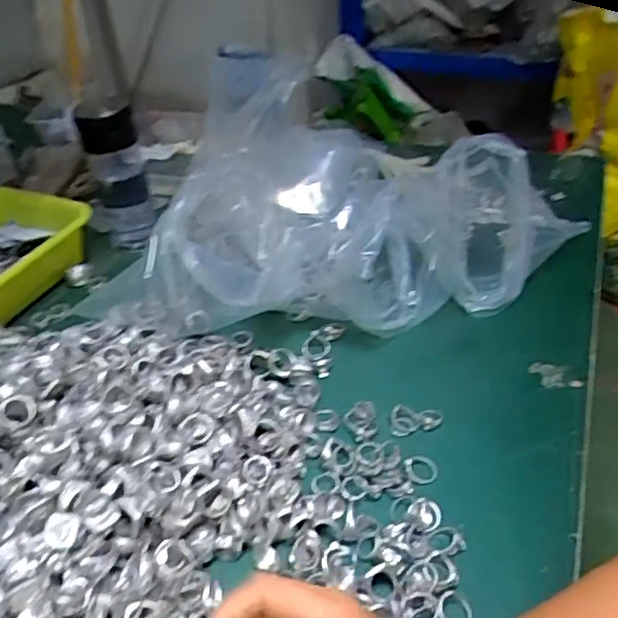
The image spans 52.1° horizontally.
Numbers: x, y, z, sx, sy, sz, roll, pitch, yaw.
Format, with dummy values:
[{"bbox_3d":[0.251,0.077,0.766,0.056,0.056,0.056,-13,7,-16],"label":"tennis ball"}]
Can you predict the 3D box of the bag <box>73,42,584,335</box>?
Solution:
[{"bbox_3d":[0.042,-0.157,0.716,0.463,0.221,0.408,8,39,14],"label":"bag"}]

